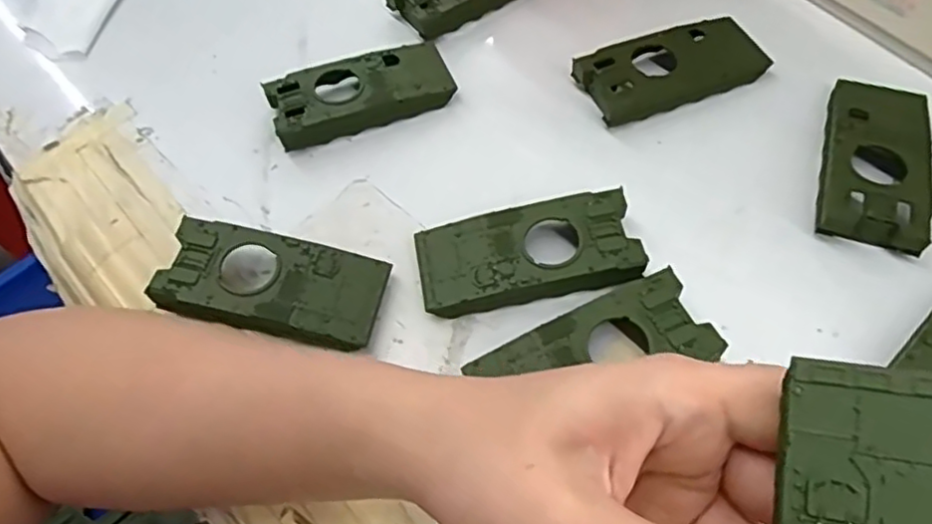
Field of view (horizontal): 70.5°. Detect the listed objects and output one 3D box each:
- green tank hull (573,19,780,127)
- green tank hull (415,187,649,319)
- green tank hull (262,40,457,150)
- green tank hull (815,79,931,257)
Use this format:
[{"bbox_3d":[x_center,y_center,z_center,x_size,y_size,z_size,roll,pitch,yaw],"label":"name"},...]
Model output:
[{"bbox_3d":[0.119,-0.113,0.379,0.106,0.015,0.046,-20,59,-8],"label":"green tank hull"},{"bbox_3d":[0.030,-0.002,0.320,0.102,0.021,0.053,-10,58,-2],"label":"green tank hull"},{"bbox_3d":[-0.061,-0.098,0.389,0.103,0.023,0.048,-18,59,-7],"label":"green tank hull"},{"bbox_3d":[0.208,-0.054,0.335,0.045,0.013,0.104,15,61,13],"label":"green tank hull"}]

